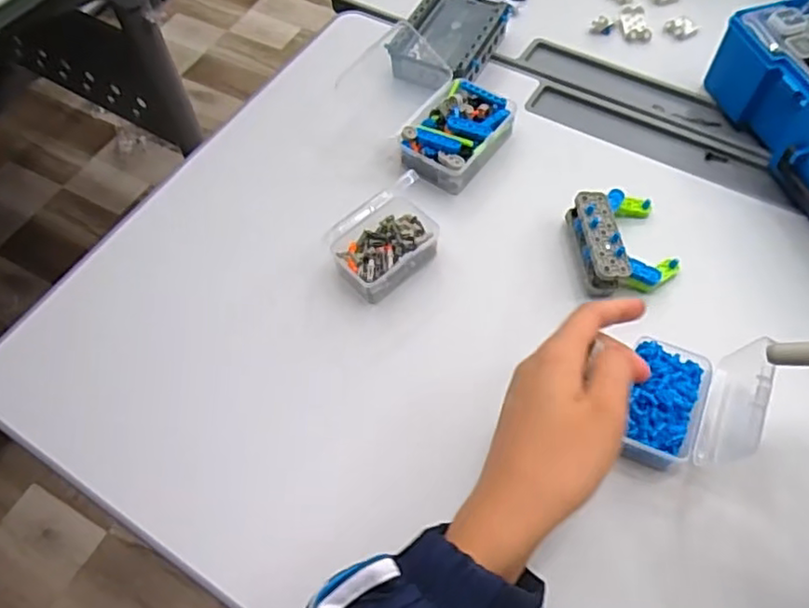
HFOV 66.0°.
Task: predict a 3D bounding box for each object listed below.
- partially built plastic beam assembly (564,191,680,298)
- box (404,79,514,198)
[{"bbox_3d":[0.163,-0.049,0.465,0.070,0.030,0.080,-8,59,-2],"label":"partially built plastic beam assembly"},{"bbox_3d":[0.043,-0.143,0.519,0.064,0.028,0.100,30,65,19],"label":"box"}]

